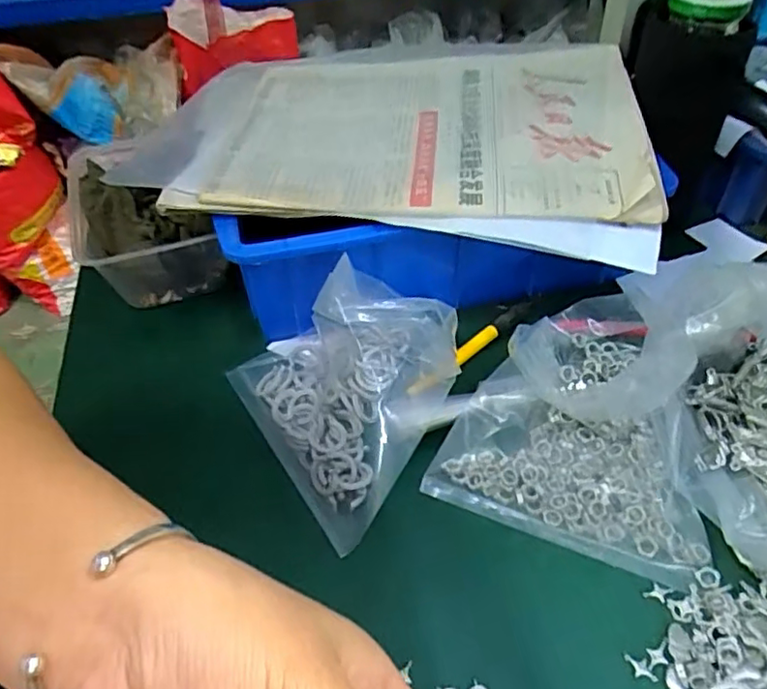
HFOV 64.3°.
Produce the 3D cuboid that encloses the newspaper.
[{"bbox_3d":[0.023,-0.154,0.418,0.282,0.020,0.197,1,50,10],"label":"newspaper"}]

